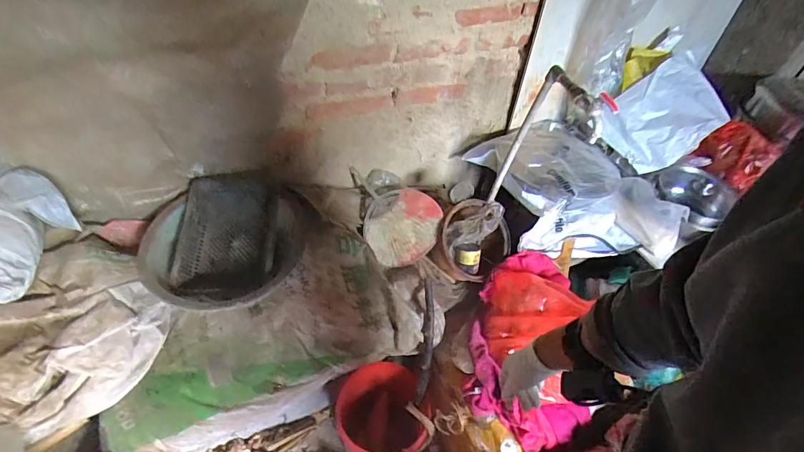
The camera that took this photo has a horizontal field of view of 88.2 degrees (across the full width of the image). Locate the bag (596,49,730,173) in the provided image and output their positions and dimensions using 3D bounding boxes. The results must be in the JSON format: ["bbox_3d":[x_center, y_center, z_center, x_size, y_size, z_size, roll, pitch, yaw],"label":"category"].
[{"bbox_3d":[0.844,-0.363,1.331,0.387,0.067,0.274,-35,78,1],"label":"bag"}]

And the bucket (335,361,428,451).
[{"bbox_3d":[-0.067,0.558,1.184,0.224,0.231,0.244,4,45,-4],"label":"bucket"}]

